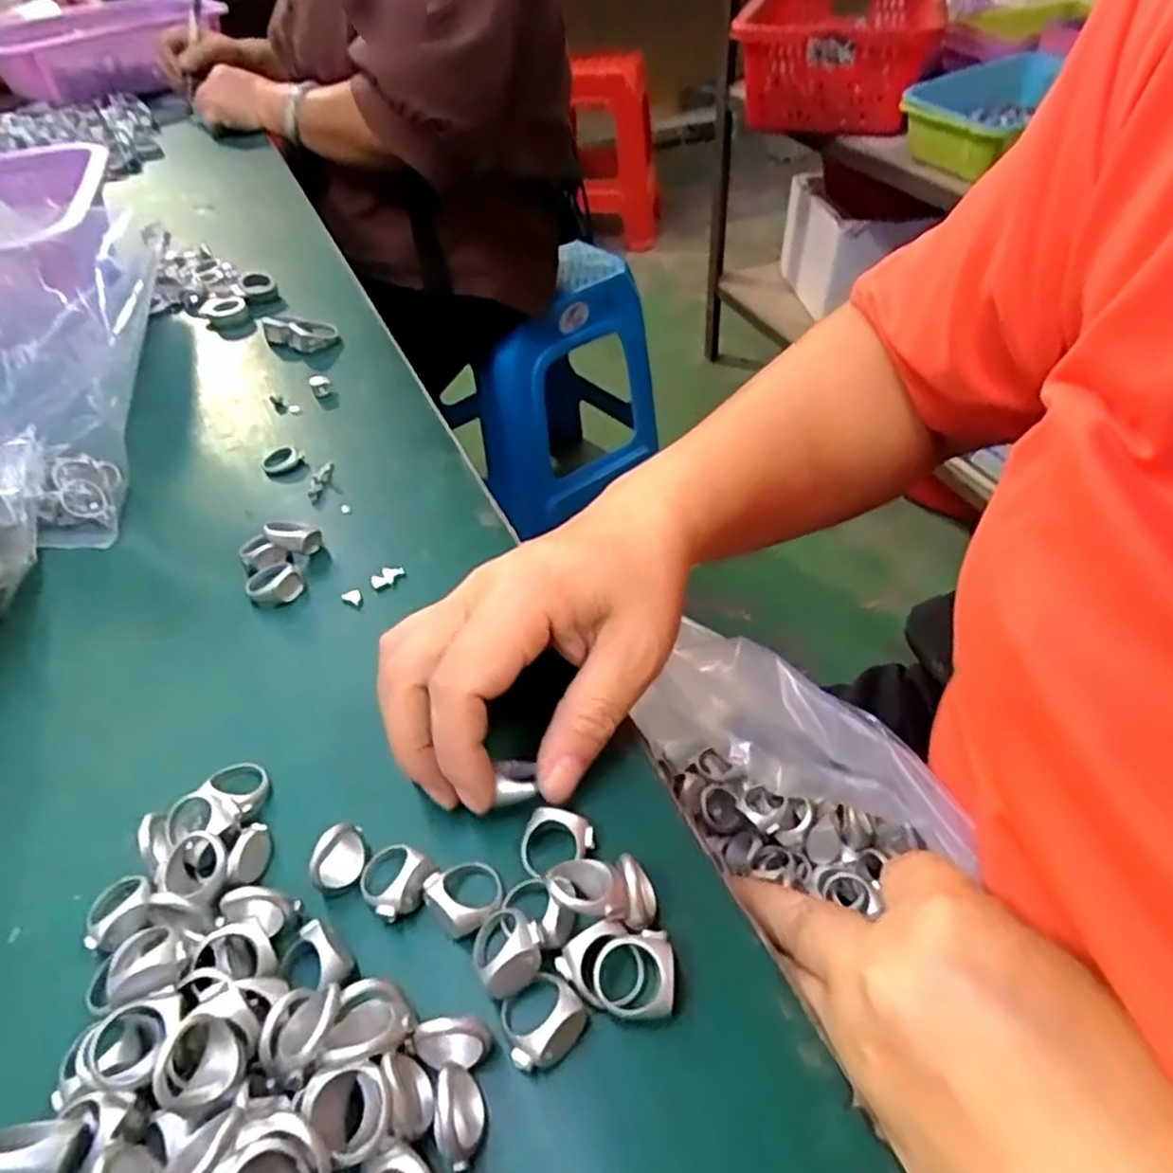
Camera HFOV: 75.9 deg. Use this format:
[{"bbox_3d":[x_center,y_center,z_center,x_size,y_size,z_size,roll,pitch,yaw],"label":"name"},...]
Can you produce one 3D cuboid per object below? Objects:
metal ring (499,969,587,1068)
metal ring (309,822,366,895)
[{"bbox_3d":[-0.012,0.116,0.202,0.021,0.010,0.023,-2,45,2],"label":"metal ring"},{"bbox_3d":[-0.079,0.087,0.240,0.019,0.015,0.014,-34,52,-26],"label":"metal ring"}]

